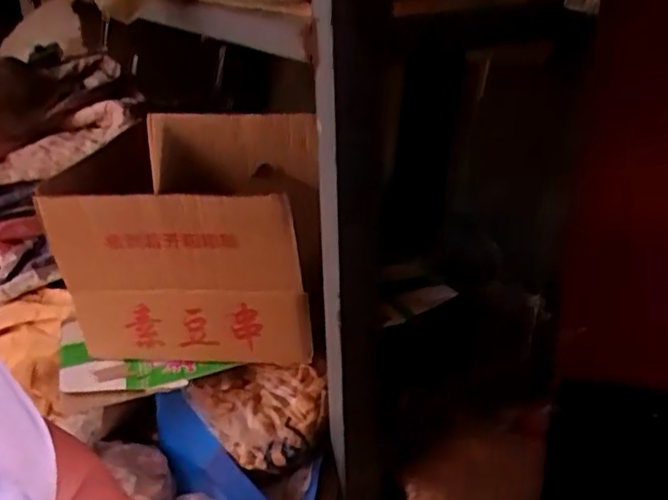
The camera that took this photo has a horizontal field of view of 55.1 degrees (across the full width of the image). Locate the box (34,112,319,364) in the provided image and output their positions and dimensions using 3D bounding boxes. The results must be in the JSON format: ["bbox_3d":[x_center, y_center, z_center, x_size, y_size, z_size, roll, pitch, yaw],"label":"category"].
[{"bbox_3d":[-0.174,-0.030,0.870,0.306,0.223,0.317,-1,28,6],"label":"box"}]

